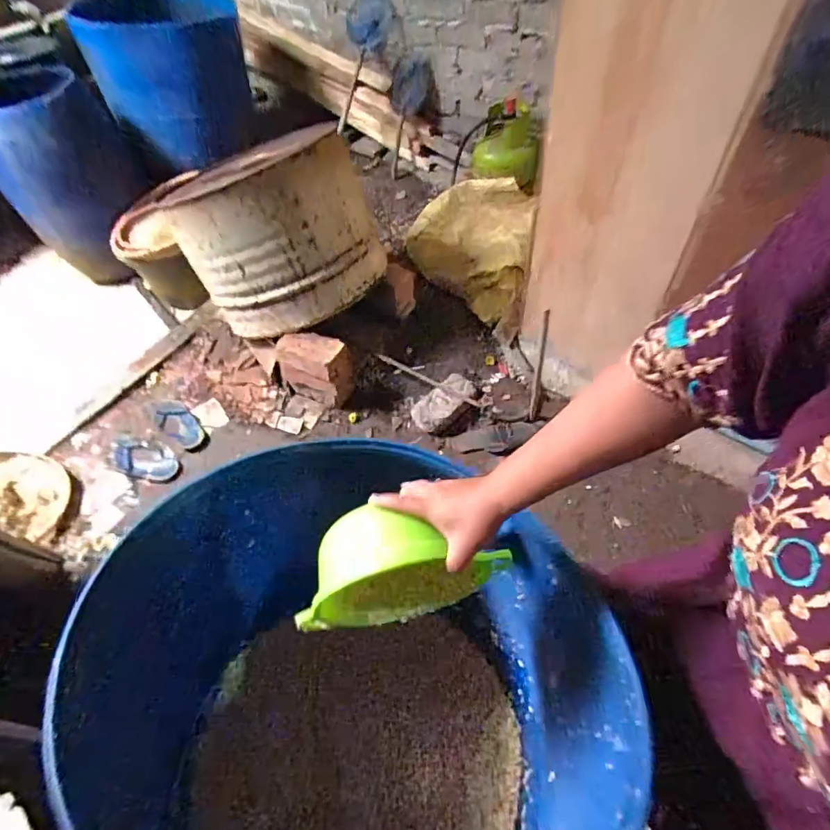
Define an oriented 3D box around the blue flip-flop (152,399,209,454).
[{"bbox_3d":[-0.756,0.021,1.508,0.105,0.039,0.274,-35,58,-21],"label":"blue flip-flop"}]

